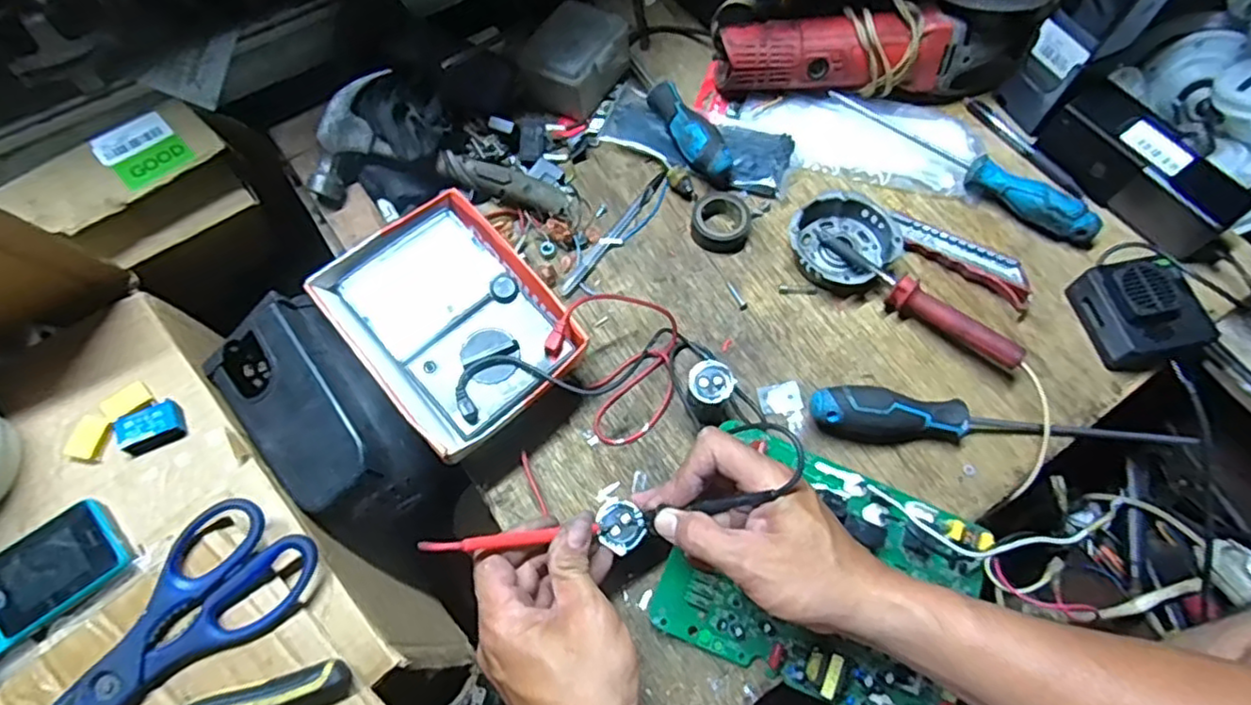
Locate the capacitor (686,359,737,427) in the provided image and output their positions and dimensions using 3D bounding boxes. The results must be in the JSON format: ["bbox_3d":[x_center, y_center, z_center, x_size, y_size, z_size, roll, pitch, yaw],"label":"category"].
[{"bbox_3d":[0.062,0.031,0.486,0.035,0.057,0.030,11,66,4],"label":"capacitor"}]

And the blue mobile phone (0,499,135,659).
[{"bbox_3d":[-0.361,0.145,0.387,0.125,0.021,0.059,-35,71,-15],"label":"blue mobile phone"}]

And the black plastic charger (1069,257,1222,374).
[{"bbox_3d":[0.408,-0.032,0.521,0.070,0.048,0.082,-13,67,-6],"label":"black plastic charger"}]

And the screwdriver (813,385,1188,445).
[{"bbox_3d":[0.278,0.057,0.484,0.282,0.039,0.033,5,66,1],"label":"screwdriver"}]

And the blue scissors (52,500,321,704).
[{"bbox_3d":[-0.276,0.161,0.375,0.202,0.018,0.073,-34,84,-11],"label":"blue scissors"}]

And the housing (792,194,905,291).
[{"bbox_3d":[0.178,-0.090,0.553,0.089,0.030,0.080,-41,72,-17],"label":"housing"}]

